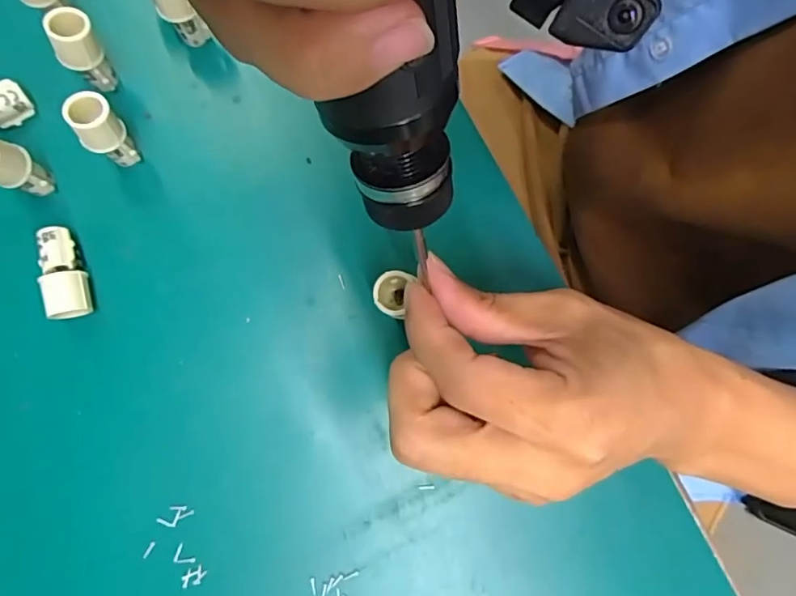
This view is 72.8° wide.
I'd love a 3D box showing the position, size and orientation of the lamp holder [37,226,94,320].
[{"bbox_3d":[-0.156,-0.012,0.256,0.018,0.018,0.045,-12,80,-1],"label":"lamp holder"}]

